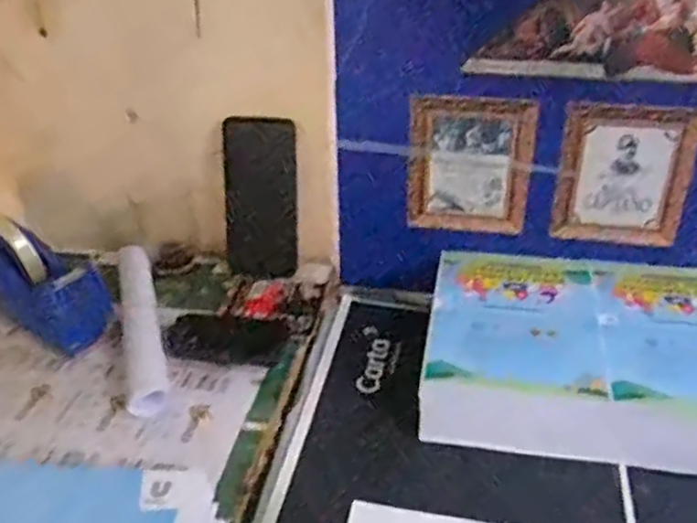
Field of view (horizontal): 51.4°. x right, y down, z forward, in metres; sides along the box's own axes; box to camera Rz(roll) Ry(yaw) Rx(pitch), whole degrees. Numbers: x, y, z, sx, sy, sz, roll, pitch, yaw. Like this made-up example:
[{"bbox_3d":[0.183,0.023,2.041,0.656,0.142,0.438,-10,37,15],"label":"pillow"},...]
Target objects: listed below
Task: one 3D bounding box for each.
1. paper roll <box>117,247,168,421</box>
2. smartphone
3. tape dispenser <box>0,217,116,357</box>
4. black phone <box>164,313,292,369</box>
[{"bbox_3d":[-0.199,0.057,0.694,0.035,0.029,0.229,-10,32,-13],"label":"paper roll"},{"bbox_3d":[-0.097,-0.069,0.799,0.080,0.176,0.006,1,22,3],"label":"smartphone"},{"bbox_3d":[-0.310,0.016,0.718,0.160,0.098,0.069,20,37,31],"label":"tape dispenser"},{"bbox_3d":[-0.119,0.073,0.699,0.114,0.012,0.059,0,31,3],"label":"black phone"}]

